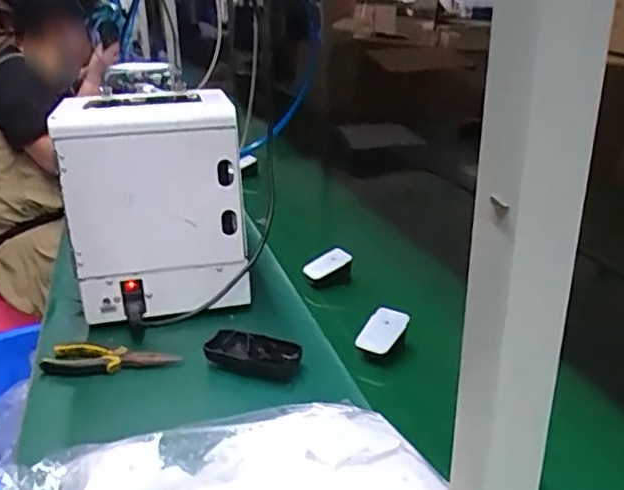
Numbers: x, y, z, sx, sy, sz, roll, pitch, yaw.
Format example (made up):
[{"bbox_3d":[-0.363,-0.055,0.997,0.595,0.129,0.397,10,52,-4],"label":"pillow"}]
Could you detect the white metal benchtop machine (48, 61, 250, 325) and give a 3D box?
[{"bbox_3d":[-0.213,-0.064,0.869,0.217,0.290,0.219,-6,23,-10],"label":"white metal benchtop machine"}]

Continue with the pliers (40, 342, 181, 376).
[{"bbox_3d":[-0.235,0.139,0.729,0.149,0.025,0.047,1,23,8],"label":"pliers"}]

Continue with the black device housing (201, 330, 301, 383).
[{"bbox_3d":[-0.066,0.128,0.726,0.110,0.033,0.041,7,24,20],"label":"black device housing"}]

